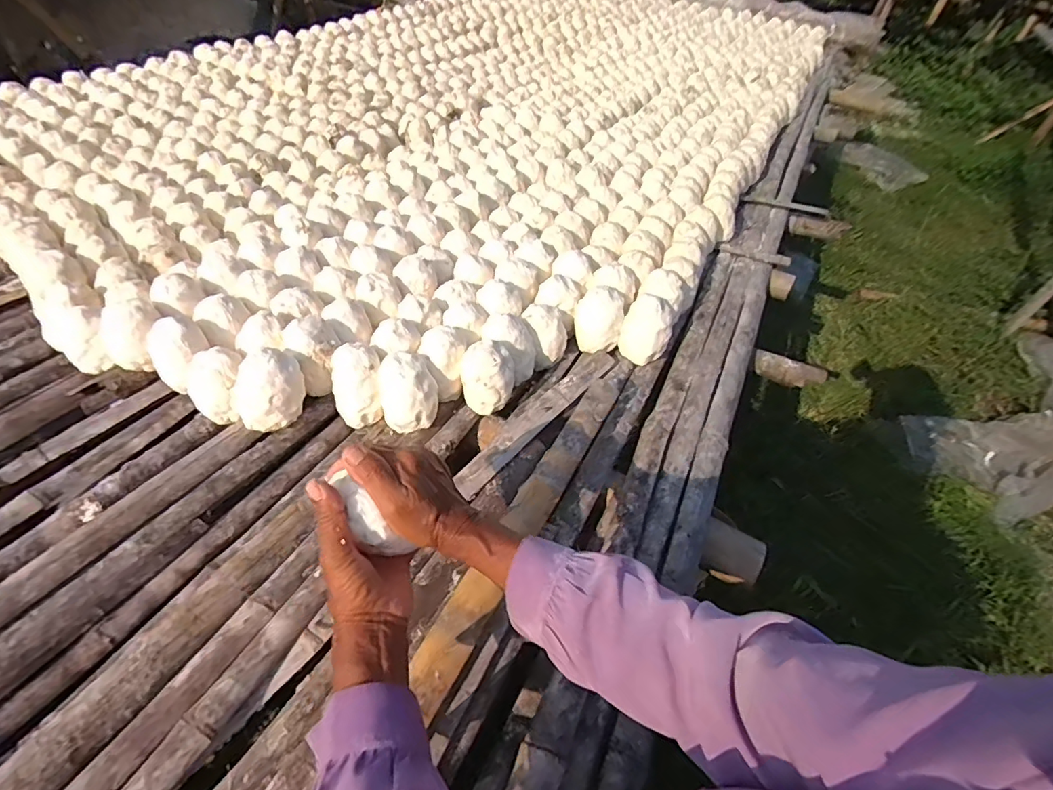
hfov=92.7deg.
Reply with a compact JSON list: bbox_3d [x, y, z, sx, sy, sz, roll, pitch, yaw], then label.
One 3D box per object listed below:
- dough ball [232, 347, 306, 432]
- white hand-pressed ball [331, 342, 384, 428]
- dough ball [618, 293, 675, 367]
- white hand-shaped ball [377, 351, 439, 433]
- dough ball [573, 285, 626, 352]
[{"bbox_3d":[-0.359,-0.006,0.703,0.092,0.100,0.078,-21,53,-25],"label":"dough ball"},{"bbox_3d":[-0.248,-0.013,0.741,0.073,0.094,0.084,-12,50,-18],"label":"white hand-pressed ball"},{"bbox_3d":[0.209,-0.117,0.868,0.081,0.093,0.089,4,47,-4],"label":"dough ball"},{"bbox_3d":[-0.174,-0.005,0.743,0.080,0.091,0.084,4,47,-4],"label":"white hand-shaped ball"},{"bbox_3d":[0.125,-0.137,0.882,0.079,0.095,0.078,4,47,-4],"label":"dough ball"}]

